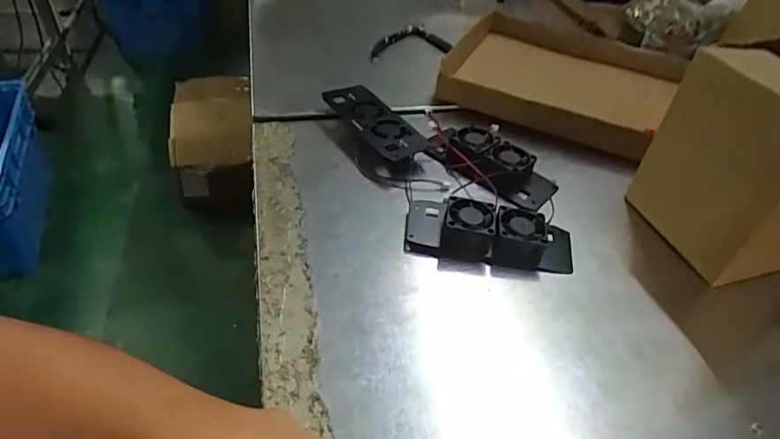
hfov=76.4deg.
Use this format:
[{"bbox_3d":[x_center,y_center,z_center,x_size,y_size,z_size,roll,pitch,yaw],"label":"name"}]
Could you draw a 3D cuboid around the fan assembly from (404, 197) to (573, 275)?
[{"bbox_3d":[0.085,0.008,0.419,0.141,0.029,0.060,7,42,3],"label":"fan assembly"}]

